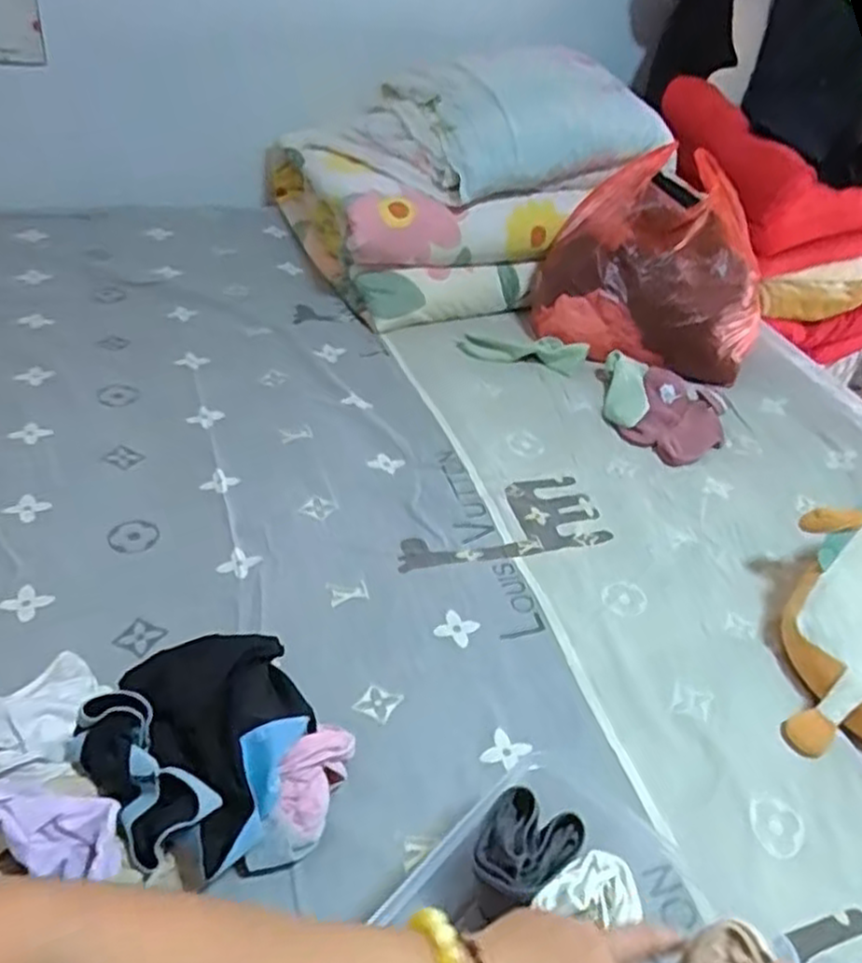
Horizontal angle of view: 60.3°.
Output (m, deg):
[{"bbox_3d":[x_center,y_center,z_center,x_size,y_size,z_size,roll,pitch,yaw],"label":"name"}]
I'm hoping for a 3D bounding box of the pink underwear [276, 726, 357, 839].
[{"bbox_3d":[-0.099,0.247,0.618,0.043,0.047,0.087,16,43,11],"label":"pink underwear"}]

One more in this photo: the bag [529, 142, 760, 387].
[{"bbox_3d":[0.370,-0.354,1.228,0.352,0.275,0.304,14,39,13],"label":"bag"}]

